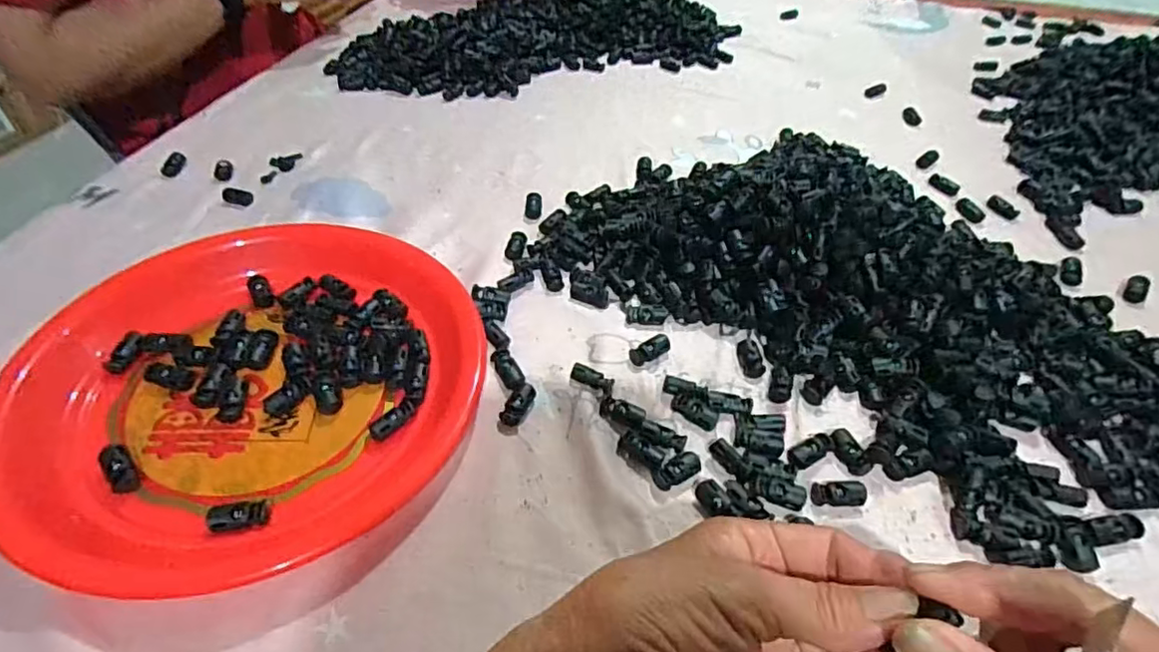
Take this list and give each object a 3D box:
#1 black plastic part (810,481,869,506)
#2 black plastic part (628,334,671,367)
[{"bbox_3d":[0.141,0.091,0.325,0.029,0.008,0.011,1,47,0],"label":"black plastic part"},{"bbox_3d":[0.047,0.015,0.395,0.030,0.008,0.015,-30,54,-26],"label":"black plastic part"}]

